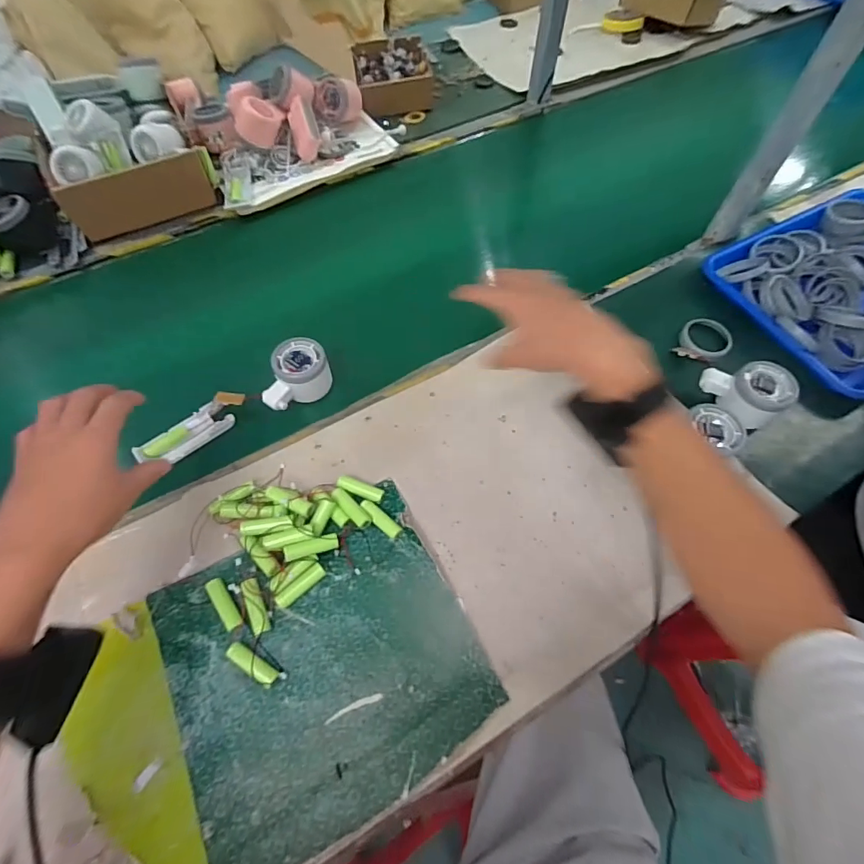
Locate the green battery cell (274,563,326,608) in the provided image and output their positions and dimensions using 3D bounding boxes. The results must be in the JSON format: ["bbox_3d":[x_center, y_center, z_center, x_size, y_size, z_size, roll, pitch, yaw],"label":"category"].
[{"bbox_3d":[-0.122,0.143,0.420,0.048,0.012,0.013,-39,67,-18],"label":"green battery cell"}]

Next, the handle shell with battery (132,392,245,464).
[{"bbox_3d":[-0.270,-0.003,0.514,0.123,0.018,0.038,-40,68,-19],"label":"handle shell with battery"}]

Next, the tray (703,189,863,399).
[{"bbox_3d":[0.537,-0.189,0.576,0.314,0.049,0.248,-25,64,-12],"label":"tray"}]

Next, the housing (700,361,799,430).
[{"bbox_3d":[0.342,-0.047,0.498,0.082,0.050,0.052,34,67,18],"label":"housing"}]

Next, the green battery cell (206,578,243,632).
[{"bbox_3d":[-0.187,0.155,0.411,0.016,0.014,0.051,-30,65,-14],"label":"green battery cell"}]

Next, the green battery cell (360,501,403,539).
[{"bbox_3d":[-0.050,0.086,0.444,0.049,0.011,0.014,35,68,18],"label":"green battery cell"}]

